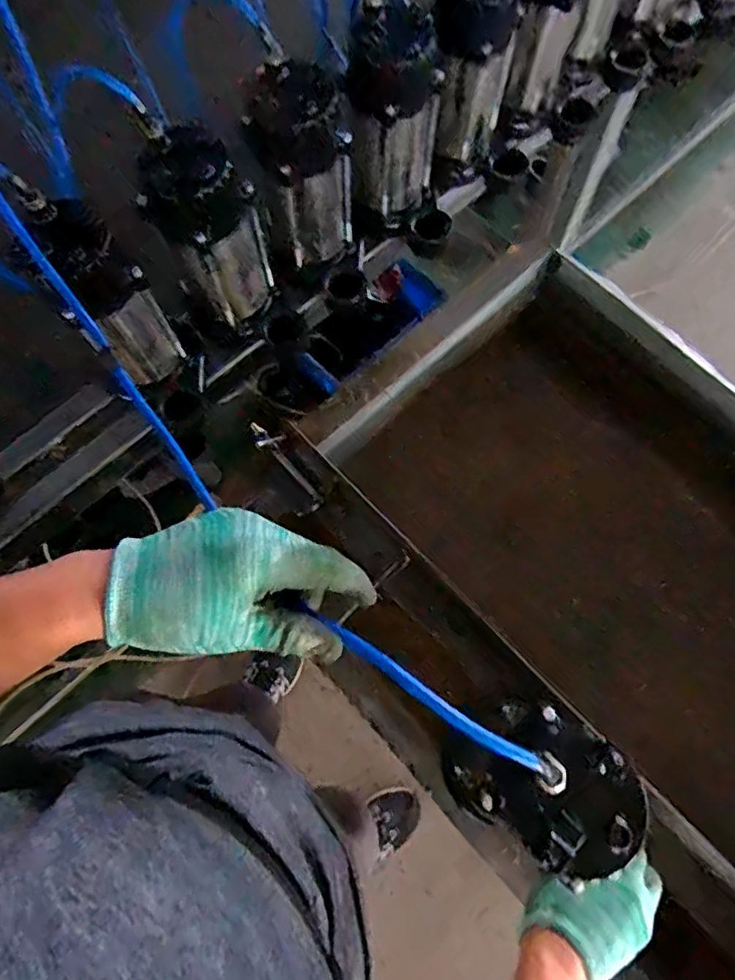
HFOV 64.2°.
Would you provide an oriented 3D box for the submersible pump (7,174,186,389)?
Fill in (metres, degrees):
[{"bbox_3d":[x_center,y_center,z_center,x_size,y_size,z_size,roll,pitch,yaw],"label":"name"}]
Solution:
[{"bbox_3d":[-0.271,-0.188,0.628,0.093,0.243,0.087,43,77,14],"label":"submersible pump"}]

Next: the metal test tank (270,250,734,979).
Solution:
[{"bbox_3d":[0.301,0.119,0.742,0.593,0.264,0.777,-41,75,-11],"label":"metal test tank"}]

